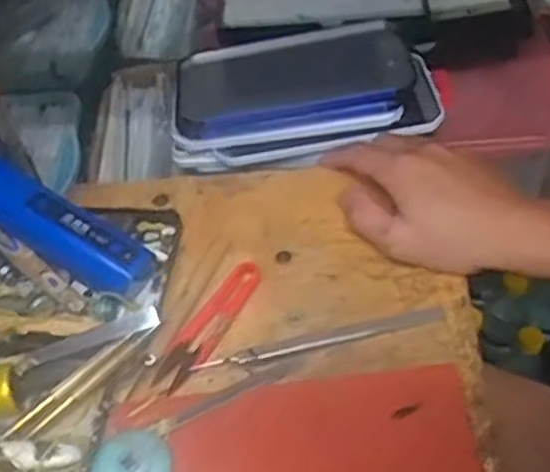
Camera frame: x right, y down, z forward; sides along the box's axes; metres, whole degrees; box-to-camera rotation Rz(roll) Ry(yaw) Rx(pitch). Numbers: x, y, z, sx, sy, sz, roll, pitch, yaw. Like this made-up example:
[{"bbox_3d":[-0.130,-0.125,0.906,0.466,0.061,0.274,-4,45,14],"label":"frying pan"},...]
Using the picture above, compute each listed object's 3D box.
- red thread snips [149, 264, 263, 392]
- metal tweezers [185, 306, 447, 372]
[{"bbox_3d":[-0.042,0.056,0.510,0.026,0.017,0.100,19,55,20],"label":"red thread snips"},{"bbox_3d":[0.029,0.065,0.495,0.158,0.012,0.012,-12,50,-3],"label":"metal tweezers"}]

